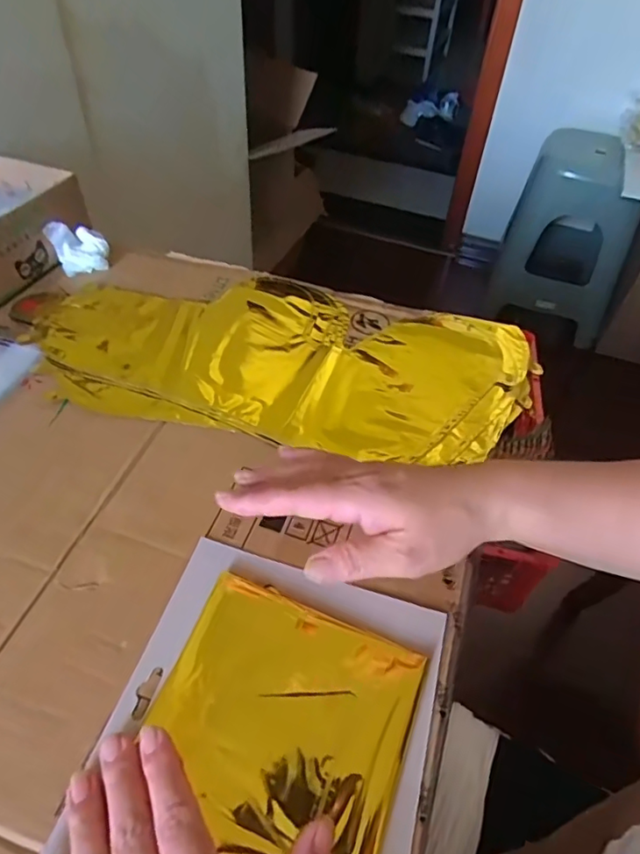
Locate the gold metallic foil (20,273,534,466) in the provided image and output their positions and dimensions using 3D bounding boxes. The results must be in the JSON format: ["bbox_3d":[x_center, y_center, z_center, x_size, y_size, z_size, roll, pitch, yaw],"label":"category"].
[{"bbox_3d":[-0.033,-0.065,0.490,0.428,0.014,0.200,10,49,6],"label":"gold metallic foil"}]

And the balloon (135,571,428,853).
[{"bbox_3d":[-0.023,0.161,0.294,0.132,0.008,0.134,19,51,11],"label":"balloon"}]

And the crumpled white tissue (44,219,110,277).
[{"bbox_3d":[-0.244,-0.184,0.557,0.053,0.038,0.034,-18,52,-18],"label":"crumpled white tissue"}]

